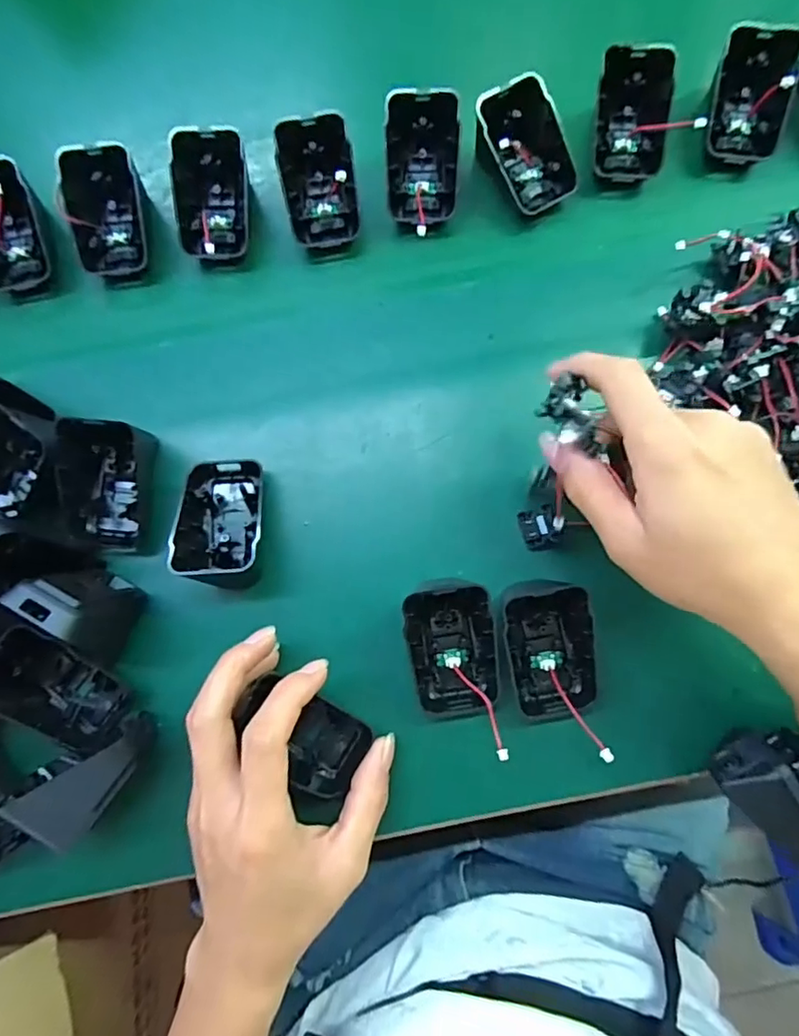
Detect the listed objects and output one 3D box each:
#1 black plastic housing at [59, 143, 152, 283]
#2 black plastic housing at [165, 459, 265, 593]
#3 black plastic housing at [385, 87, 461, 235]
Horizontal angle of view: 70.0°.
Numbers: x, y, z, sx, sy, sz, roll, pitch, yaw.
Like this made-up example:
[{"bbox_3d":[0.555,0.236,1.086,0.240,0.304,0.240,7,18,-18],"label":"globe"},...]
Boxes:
[{"bbox_3d":[-0.174,-0.182,0.345,0.046,0.044,0.063,-14,80,-1],"label":"black plastic housing"},{"bbox_3d":[-0.097,0.001,0.306,0.039,0.039,0.070,4,80,2],"label":"black plastic housing"},{"bbox_3d":[0.013,-0.213,0.347,0.049,0.047,0.062,2,80,1],"label":"black plastic housing"}]

